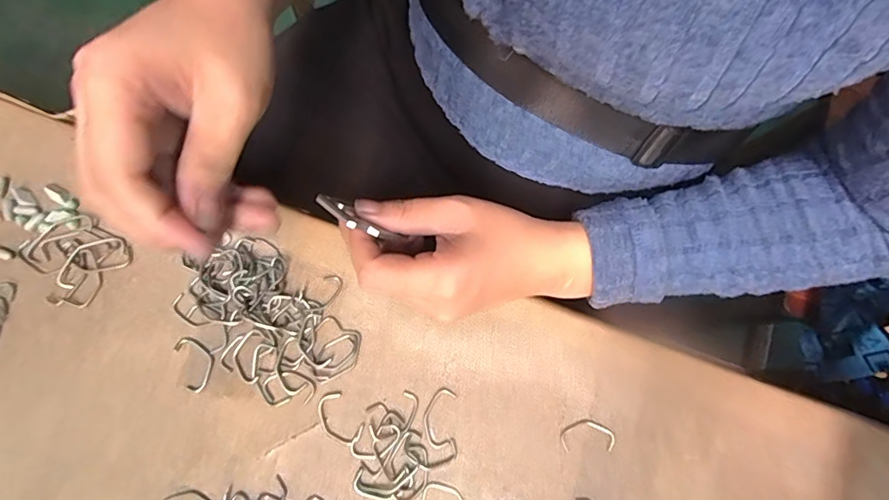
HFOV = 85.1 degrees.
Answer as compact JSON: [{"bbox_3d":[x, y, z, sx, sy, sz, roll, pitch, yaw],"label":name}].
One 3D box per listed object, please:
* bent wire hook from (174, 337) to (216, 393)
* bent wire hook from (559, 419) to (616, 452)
[{"bbox_3d":[-0.150,0.068,0.293,0.020,0.004,0.034,-22,79,-6],"label":"bent wire hook"},{"bbox_3d":[0.086,0.111,0.289,0.032,0.004,0.018,2,77,-1],"label":"bent wire hook"}]

